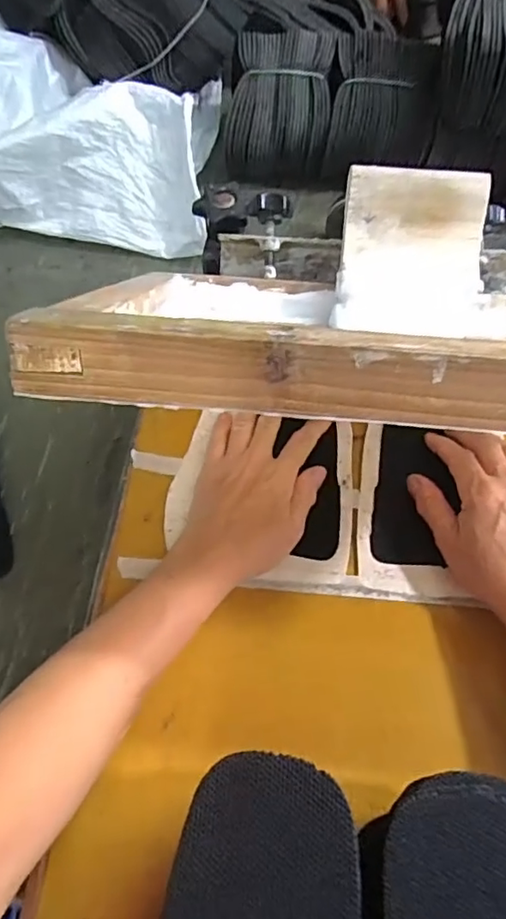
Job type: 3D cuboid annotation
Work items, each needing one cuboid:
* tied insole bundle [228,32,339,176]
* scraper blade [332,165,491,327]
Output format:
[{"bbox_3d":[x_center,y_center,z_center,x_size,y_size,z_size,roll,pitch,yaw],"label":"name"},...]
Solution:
[{"bbox_3d":[0.031,-0.412,0.673,0.117,0.080,0.151,7,62,5],"label":"tied insole bundle"},{"bbox_3d":[0.116,-0.151,0.418,0.103,0.012,0.107,4,105,-2],"label":"scraper blade"}]

